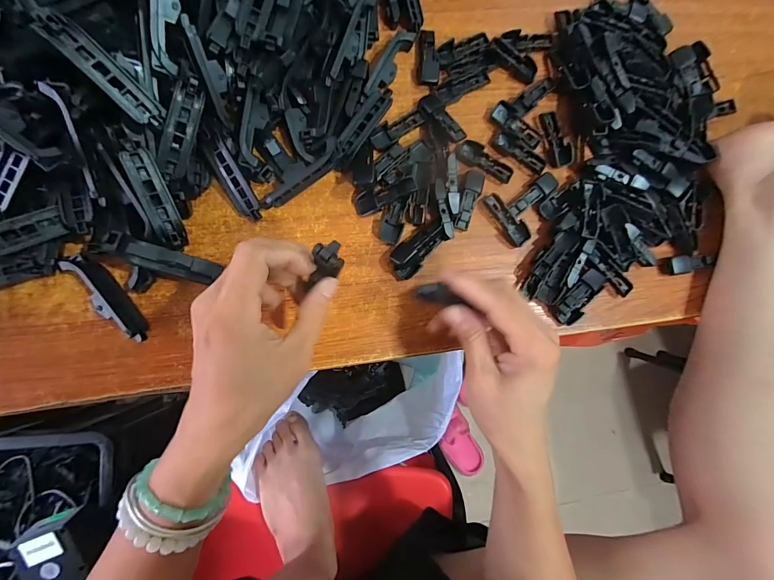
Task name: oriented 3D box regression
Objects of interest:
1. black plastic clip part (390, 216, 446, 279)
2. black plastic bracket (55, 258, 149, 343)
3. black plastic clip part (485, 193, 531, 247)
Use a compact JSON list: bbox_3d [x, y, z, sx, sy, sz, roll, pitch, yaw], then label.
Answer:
[{"bbox_3d":[0.026,-0.034,0.286,0.024,0.017,0.056,45,81,-2],"label":"black plastic clip part"},{"bbox_3d":[-0.197,0.007,0.249,0.019,0.020,0.073,-38,90,-10],"label":"black plastic bracket"},{"bbox_3d":[0.104,-0.062,0.304,0.016,0.008,0.050,-35,90,-10],"label":"black plastic clip part"}]

